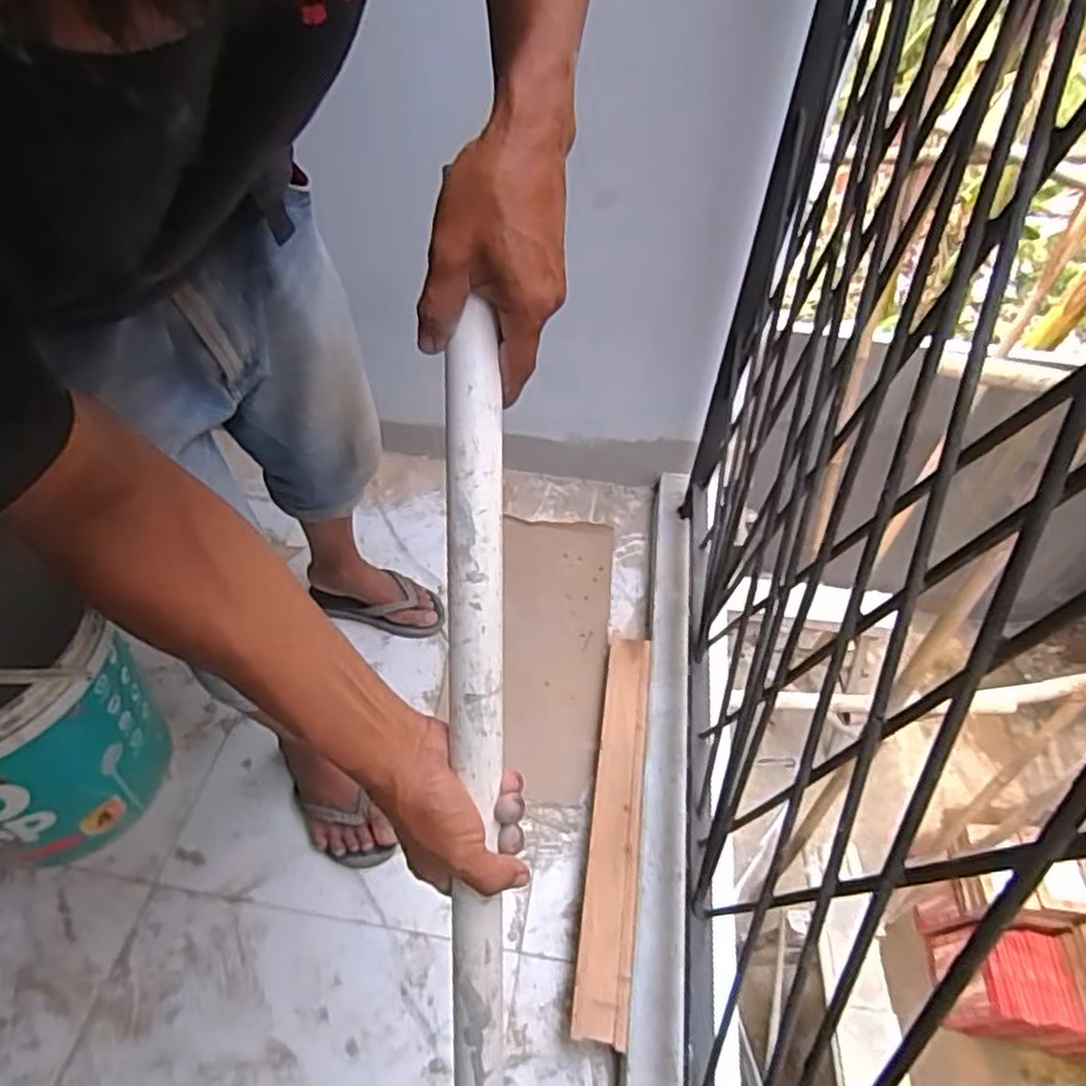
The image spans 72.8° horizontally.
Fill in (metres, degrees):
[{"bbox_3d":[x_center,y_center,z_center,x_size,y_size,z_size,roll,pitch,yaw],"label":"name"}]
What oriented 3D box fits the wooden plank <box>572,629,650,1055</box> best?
[{"bbox_3d":[0.105,0.375,1.050,0.071,0.018,0.561,0,46,11],"label":"wooden plank"}]

